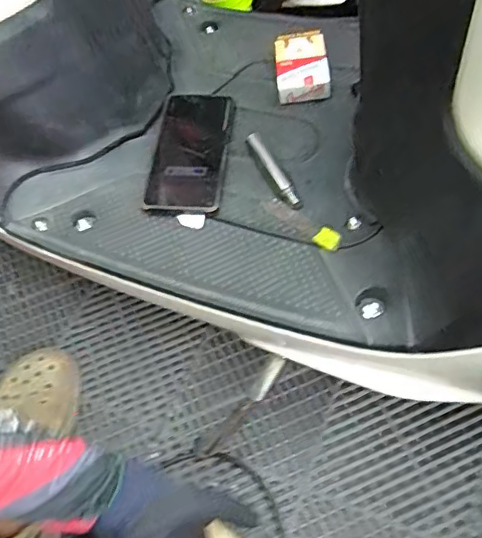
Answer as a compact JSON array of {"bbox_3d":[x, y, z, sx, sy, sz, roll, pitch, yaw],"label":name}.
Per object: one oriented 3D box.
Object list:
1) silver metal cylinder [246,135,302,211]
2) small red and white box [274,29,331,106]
[{"bbox_3d":[0.035,-0.104,0.588,0.018,0.020,0.109,-21,57,-9],"label":"silver metal cylinder"},{"bbox_3d":[0.072,-0.242,0.670,0.060,0.033,0.092,-5,56,2],"label":"small red and white box"}]

